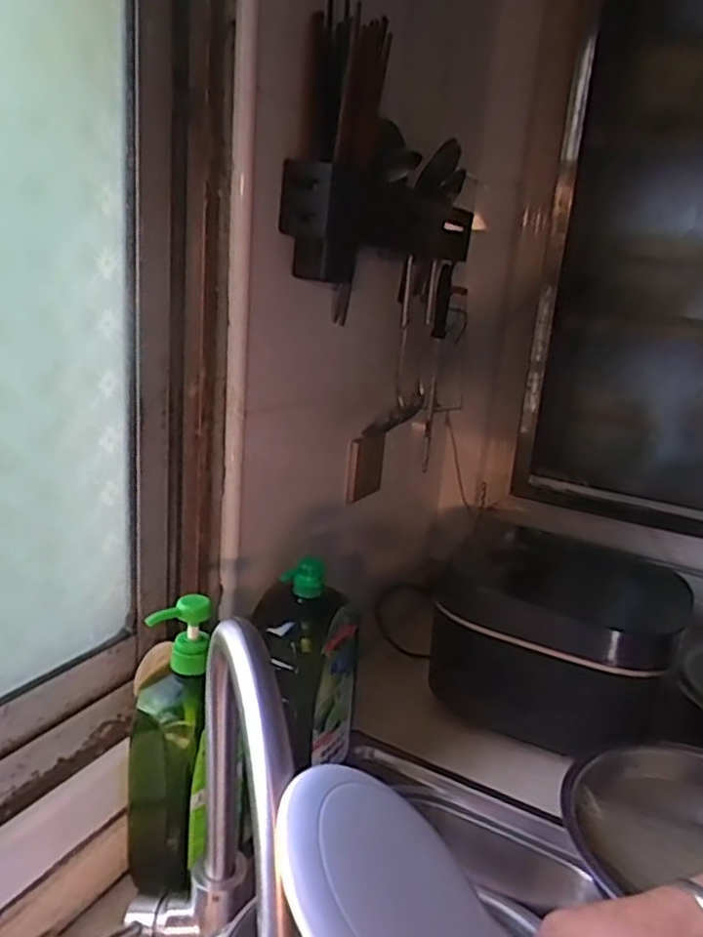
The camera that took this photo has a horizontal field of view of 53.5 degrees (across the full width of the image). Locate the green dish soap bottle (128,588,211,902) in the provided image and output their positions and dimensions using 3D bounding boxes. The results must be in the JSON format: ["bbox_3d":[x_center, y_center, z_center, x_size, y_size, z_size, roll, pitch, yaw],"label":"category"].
[{"bbox_3d":[-0.163,0.249,0.607,0.071,0.282,0.070,4,16,-2],"label":"green dish soap bottle"}]

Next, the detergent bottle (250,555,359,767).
[{"bbox_3d":[-0.051,0.218,0.757,0.080,0.224,0.105,16,20,35],"label":"detergent bottle"}]

